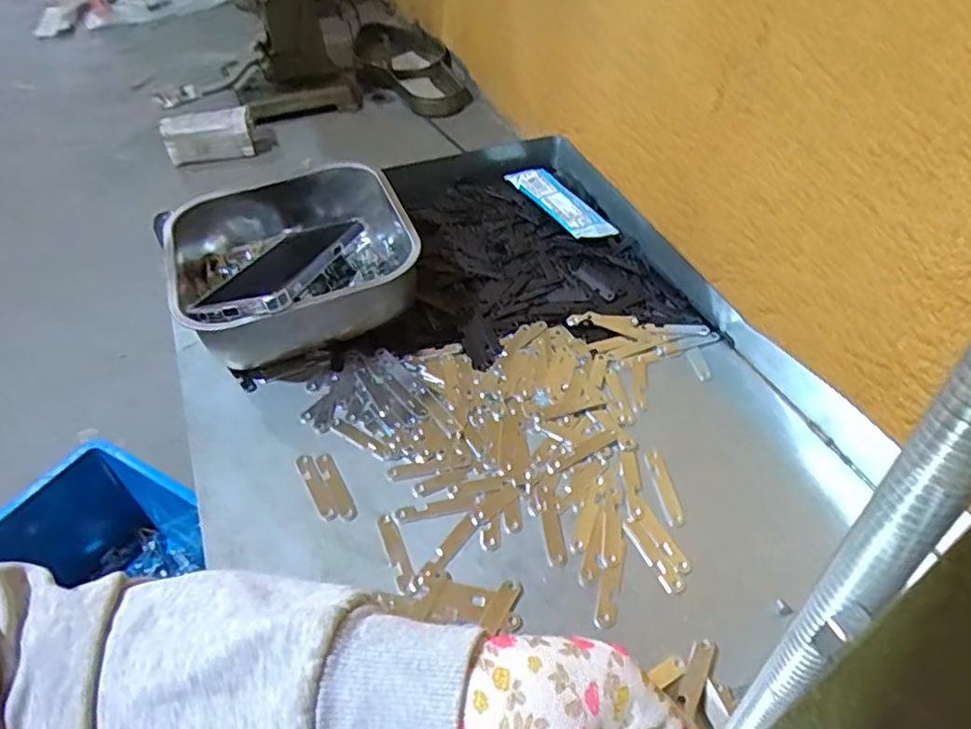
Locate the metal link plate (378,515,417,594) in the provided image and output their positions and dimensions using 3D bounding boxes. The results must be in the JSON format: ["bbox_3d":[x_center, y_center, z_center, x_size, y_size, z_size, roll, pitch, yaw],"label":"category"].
[{"bbox_3d":[-0.051,0.109,0.380,0.011,0.004,0.052,-16,47,-16],"label":"metal link plate"}]

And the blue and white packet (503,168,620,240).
[{"bbox_3d":[0.069,-0.155,0.620,0.039,0.014,0.130,-21,49,-19],"label":"blue and white packet"}]

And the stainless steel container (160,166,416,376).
[{"bbox_3d":[-0.148,-0.082,0.524,0.181,0.074,0.188,-19,48,-18],"label":"stainless steel container"}]

